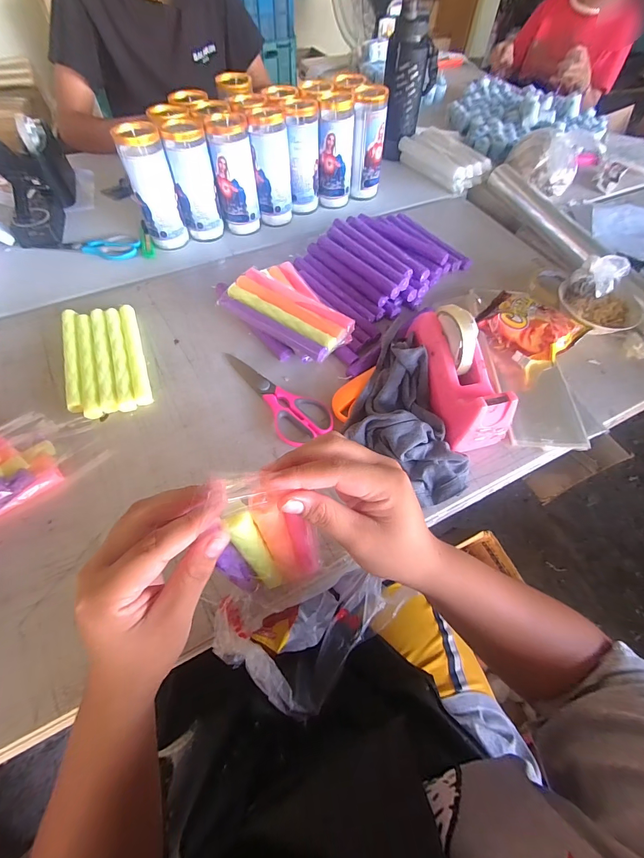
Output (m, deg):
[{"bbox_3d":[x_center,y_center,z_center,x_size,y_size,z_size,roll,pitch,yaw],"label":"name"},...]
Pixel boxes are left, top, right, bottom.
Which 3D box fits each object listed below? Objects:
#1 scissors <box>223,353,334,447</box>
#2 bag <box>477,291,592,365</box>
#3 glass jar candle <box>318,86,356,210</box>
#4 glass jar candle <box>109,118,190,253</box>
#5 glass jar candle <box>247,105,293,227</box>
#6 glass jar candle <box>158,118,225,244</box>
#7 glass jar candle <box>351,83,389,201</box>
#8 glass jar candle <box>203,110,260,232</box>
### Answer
[{"bbox_3d":[-0.060,-0.057,0.502,0.075,0.007,0.190,-28,64,-17],"label":"scissors"},{"bbox_3d":[0.326,-0.163,0.549,0.108,0.054,0.139,-40,68,-22],"label":"bag"},{"bbox_3d":[0.030,-0.580,0.729,0.068,0.178,0.083,6,59,2],"label":"glass jar candle"},{"bbox_3d":[-0.304,-0.433,0.633,0.071,0.178,0.063,-20,62,-13],"label":"glass jar candle"},{"bbox_3d":[-0.097,-0.507,0.685,0.070,0.176,0.069,-4,59,-4],"label":"glass jar candle"},{"bbox_3d":[-0.238,-0.459,0.655,0.072,0.176,0.077,-13,60,-9],"label":"glass jar candle"},{"bbox_3d":[0.097,-0.603,0.740,0.068,0.175,0.064,4,59,1],"label":"glass jar candle"},{"bbox_3d":[-0.167,-0.484,0.669,0.074,0.169,0.079,-9,60,-7],"label":"glass jar candle"}]

